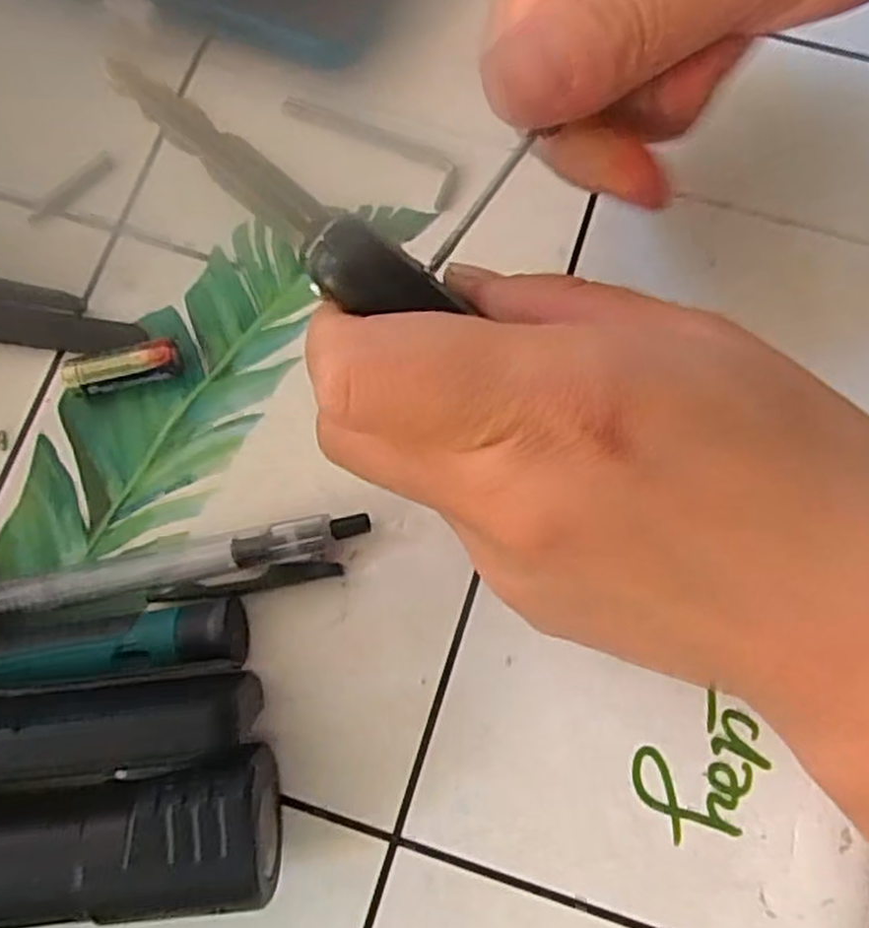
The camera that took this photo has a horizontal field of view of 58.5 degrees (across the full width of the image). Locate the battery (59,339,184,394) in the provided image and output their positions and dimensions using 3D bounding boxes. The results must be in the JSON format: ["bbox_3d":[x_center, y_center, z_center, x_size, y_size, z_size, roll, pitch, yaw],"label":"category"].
[{"bbox_3d":[-0.078,-0.023,0.197,0.029,0.009,0.011,-13,77,-3],"label":"battery"}]

